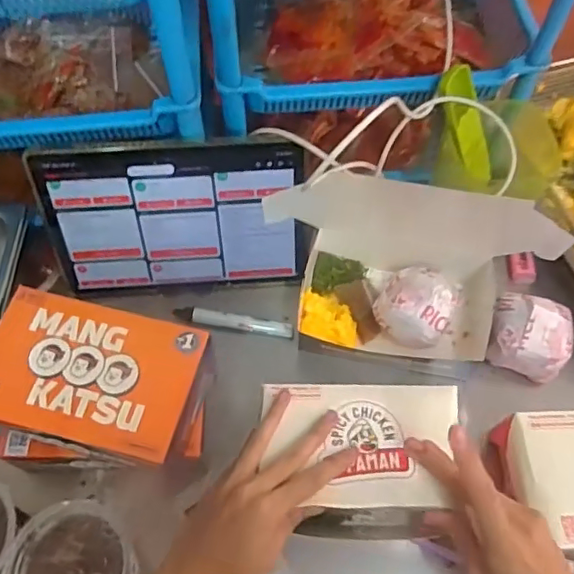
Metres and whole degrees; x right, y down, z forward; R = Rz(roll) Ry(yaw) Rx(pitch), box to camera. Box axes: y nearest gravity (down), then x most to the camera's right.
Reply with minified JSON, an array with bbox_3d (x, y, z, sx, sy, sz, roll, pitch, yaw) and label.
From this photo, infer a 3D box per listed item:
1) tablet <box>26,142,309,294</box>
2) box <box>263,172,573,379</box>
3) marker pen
[{"bbox_3d":[-0.108,-0.061,0.567,0.246,0.167,0.015,-3,39,-3],"label":"tablet"},{"bbox_3d":[0.116,-0.017,0.555,0.262,0.088,0.160,9,62,6],"label":"box"},{"bbox_3d":[-0.054,0.037,0.591,0.122,0.017,0.018,8,62,5],"label":"marker pen"}]

